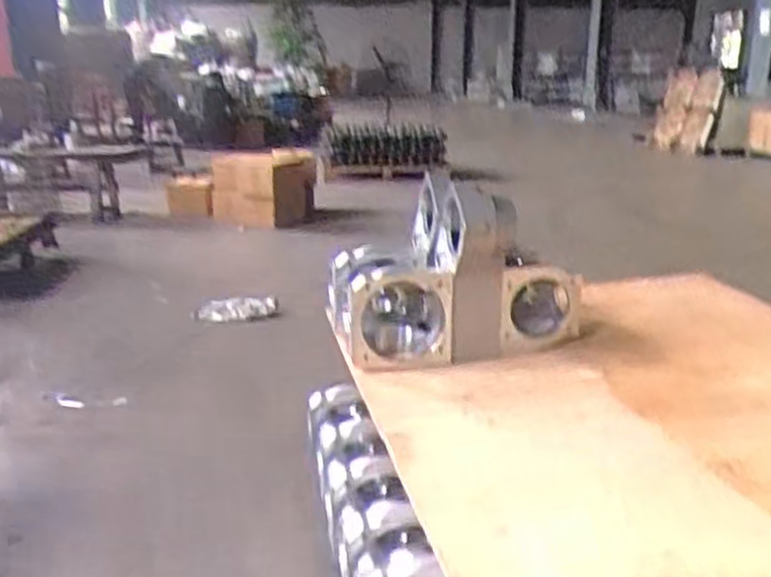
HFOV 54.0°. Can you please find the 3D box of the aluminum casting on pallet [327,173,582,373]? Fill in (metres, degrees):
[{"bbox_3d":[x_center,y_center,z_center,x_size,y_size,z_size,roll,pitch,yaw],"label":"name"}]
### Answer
[{"bbox_3d":[0.110,-0.032,1.576,0.575,0.322,0.305,2,15,14],"label":"aluminum casting on pallet"}]

